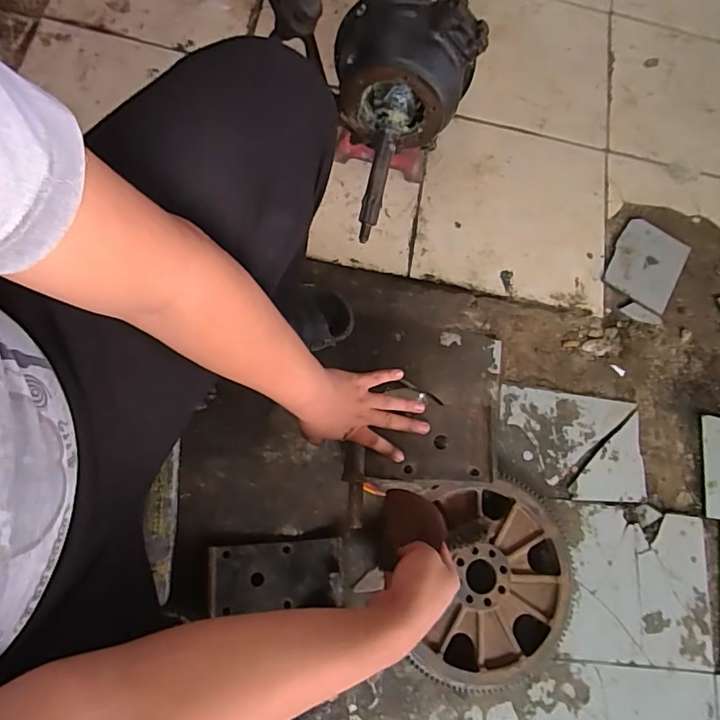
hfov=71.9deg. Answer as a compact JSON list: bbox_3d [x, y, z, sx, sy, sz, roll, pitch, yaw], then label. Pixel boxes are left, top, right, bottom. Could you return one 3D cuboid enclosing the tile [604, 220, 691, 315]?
[{"bbox_3d":[0.569,-0.191,0.984,0.132,0.009,0.166,33,74,2],"label":"tile"}]

